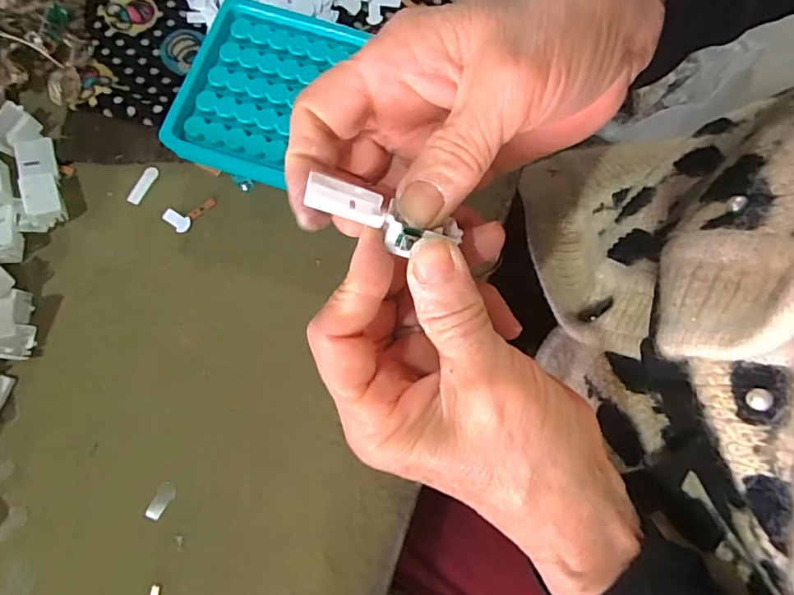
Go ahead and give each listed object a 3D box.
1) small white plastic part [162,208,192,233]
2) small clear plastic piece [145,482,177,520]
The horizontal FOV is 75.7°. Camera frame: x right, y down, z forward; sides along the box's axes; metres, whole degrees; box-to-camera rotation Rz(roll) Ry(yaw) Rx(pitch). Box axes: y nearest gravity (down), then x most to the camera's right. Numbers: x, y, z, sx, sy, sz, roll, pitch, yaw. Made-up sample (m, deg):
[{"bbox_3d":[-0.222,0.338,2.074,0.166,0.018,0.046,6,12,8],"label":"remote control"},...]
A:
[{"bbox_3d":[-0.123,-0.044,0.282,0.017,0.004,0.010,34,80,8],"label":"small white plastic part"},{"bbox_3d":[-0.114,0.098,0.247,0.009,0.004,0.018,24,79,6],"label":"small clear plastic piece"}]

